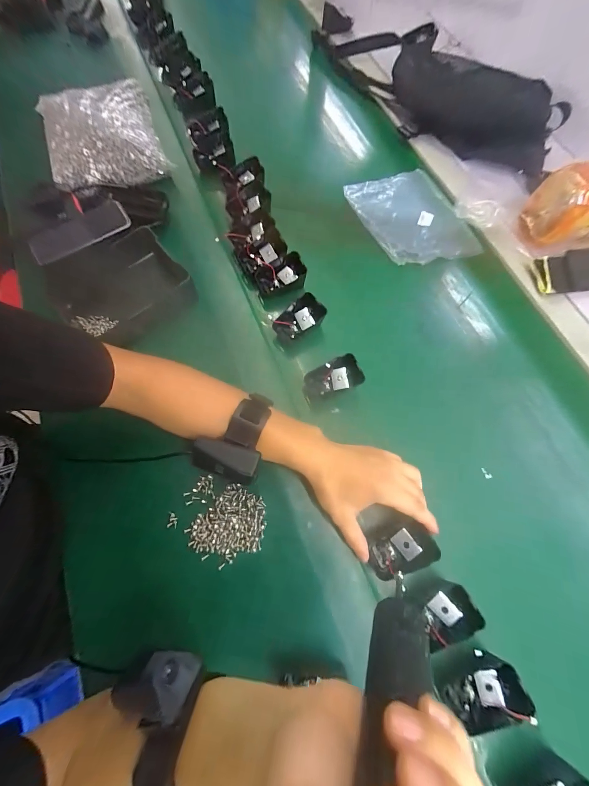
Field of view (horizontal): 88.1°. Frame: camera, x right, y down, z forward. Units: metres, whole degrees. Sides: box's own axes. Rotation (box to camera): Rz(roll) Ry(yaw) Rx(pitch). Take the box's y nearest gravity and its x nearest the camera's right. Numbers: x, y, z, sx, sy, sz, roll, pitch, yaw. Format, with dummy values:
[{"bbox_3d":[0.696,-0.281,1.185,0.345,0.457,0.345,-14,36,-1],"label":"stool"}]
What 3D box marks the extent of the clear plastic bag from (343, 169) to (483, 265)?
[{"bbox_3d":[0.194,-0.291,0.507,0.157,0.014,0.198,-23,73,-10],"label":"clear plastic bag"}]

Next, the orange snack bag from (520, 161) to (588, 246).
[{"bbox_3d":[0.441,-0.287,0.460,0.137,0.095,0.091,-10,71,-6],"label":"orange snack bag"}]

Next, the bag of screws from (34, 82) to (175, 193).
[{"bbox_3d":[-0.314,-0.430,0.492,0.172,0.042,0.236,-22,73,-9],"label":"bag of screws"}]

